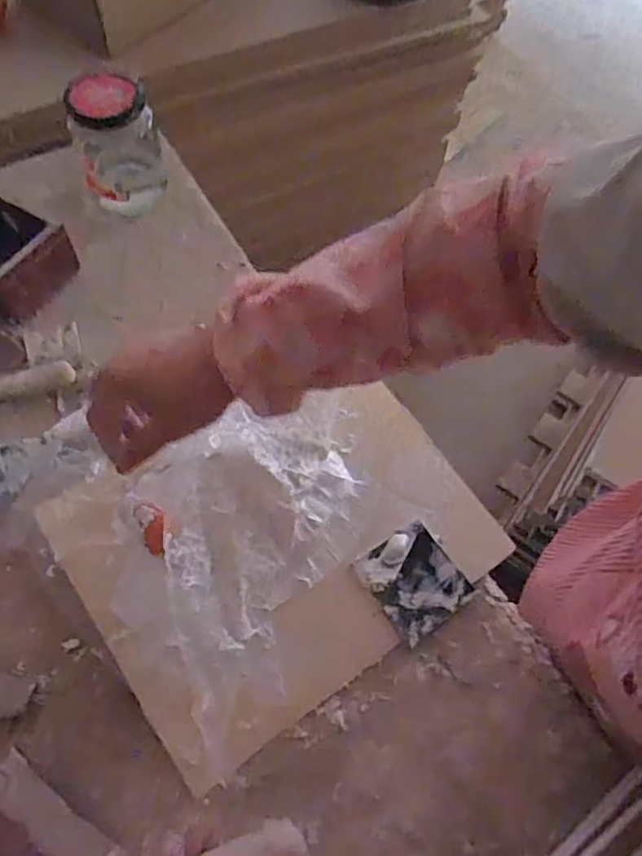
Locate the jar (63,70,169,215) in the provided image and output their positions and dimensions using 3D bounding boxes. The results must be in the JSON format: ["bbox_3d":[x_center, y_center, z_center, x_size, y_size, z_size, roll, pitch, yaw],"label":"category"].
[{"bbox_3d":[-0.230,-0.324,0.714,0.083,0.136,0.080,0,61,0],"label":"jar"}]

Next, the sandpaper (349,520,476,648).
[{"bbox_3d":[0.082,0.132,0.550,0.077,0.009,0.083,-33,66,-17],"label":"sandpaper"}]

